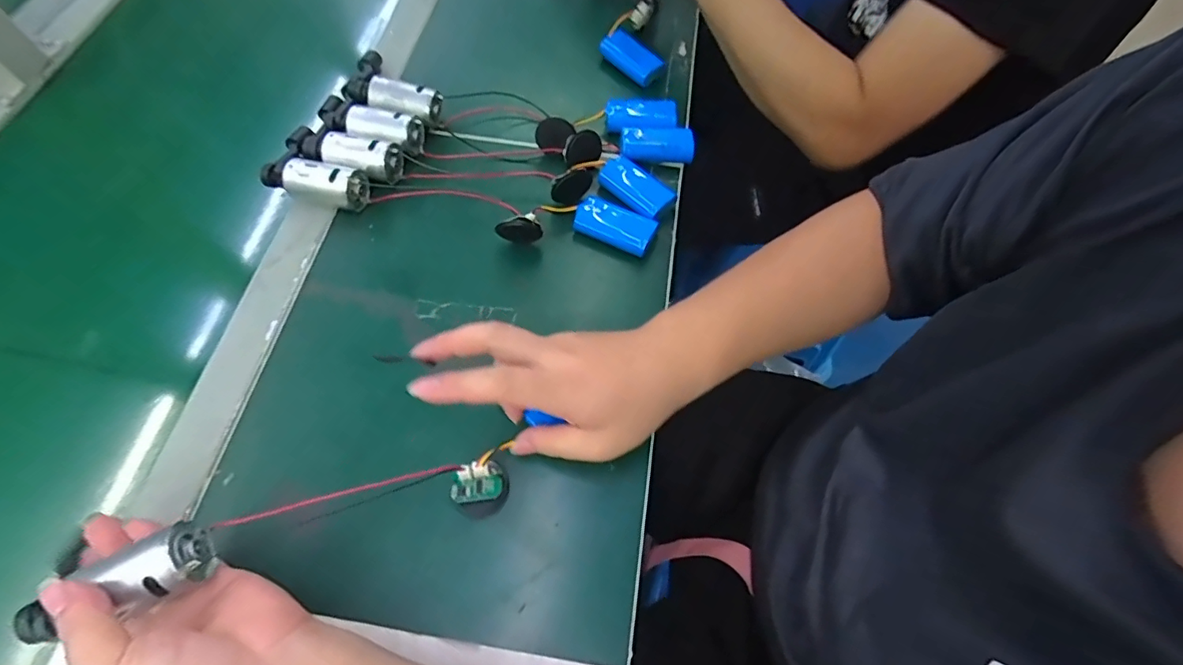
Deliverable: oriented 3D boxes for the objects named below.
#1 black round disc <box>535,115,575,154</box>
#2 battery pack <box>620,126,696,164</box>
[{"bbox_3d":[-0.035,-0.179,0.469,0.030,0.034,0.005,37,34,-2],"label":"black round disc"},{"bbox_3d":[0.062,-0.176,0.483,0.069,0.022,0.028,8,63,1],"label":"battery pack"}]

